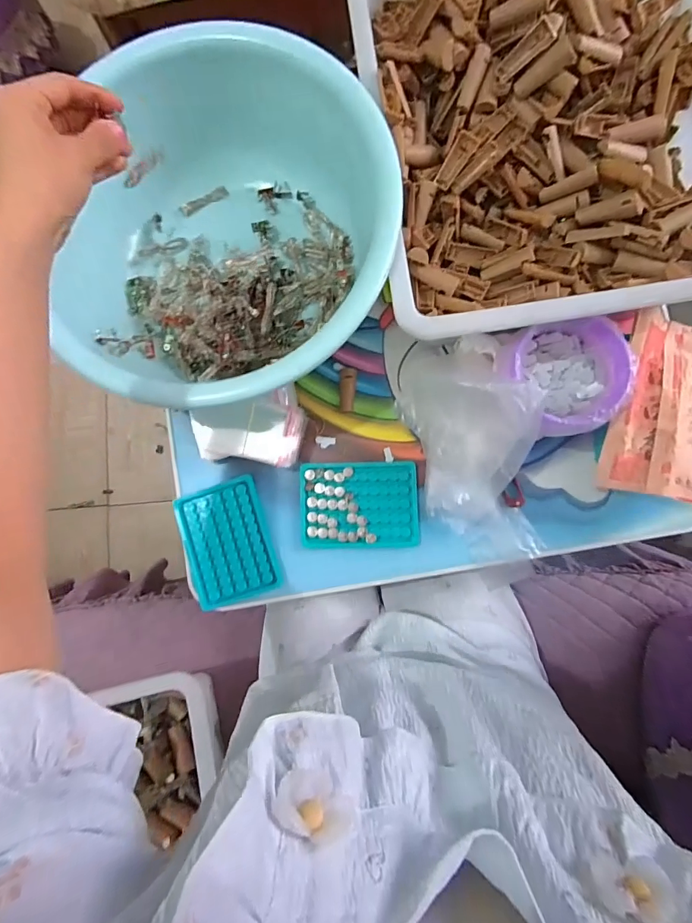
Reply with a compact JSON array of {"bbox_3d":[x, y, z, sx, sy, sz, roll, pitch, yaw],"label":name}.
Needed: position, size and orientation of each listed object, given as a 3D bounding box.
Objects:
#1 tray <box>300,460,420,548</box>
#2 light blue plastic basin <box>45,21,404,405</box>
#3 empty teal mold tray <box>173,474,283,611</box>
[{"bbox_3d":[0.015,0.048,0.479,0.129,0.005,0.095,-1,83,4],"label":"tray"},{"bbox_3d":[-0.108,-0.212,0.451,0.308,0.151,0.335,0,83,4],"label":"light blue plastic basin"},{"bbox_3d":[-0.135,0.092,0.485,0.096,0.006,0.130,-17,82,1],"label":"empty teal mold tray"}]

